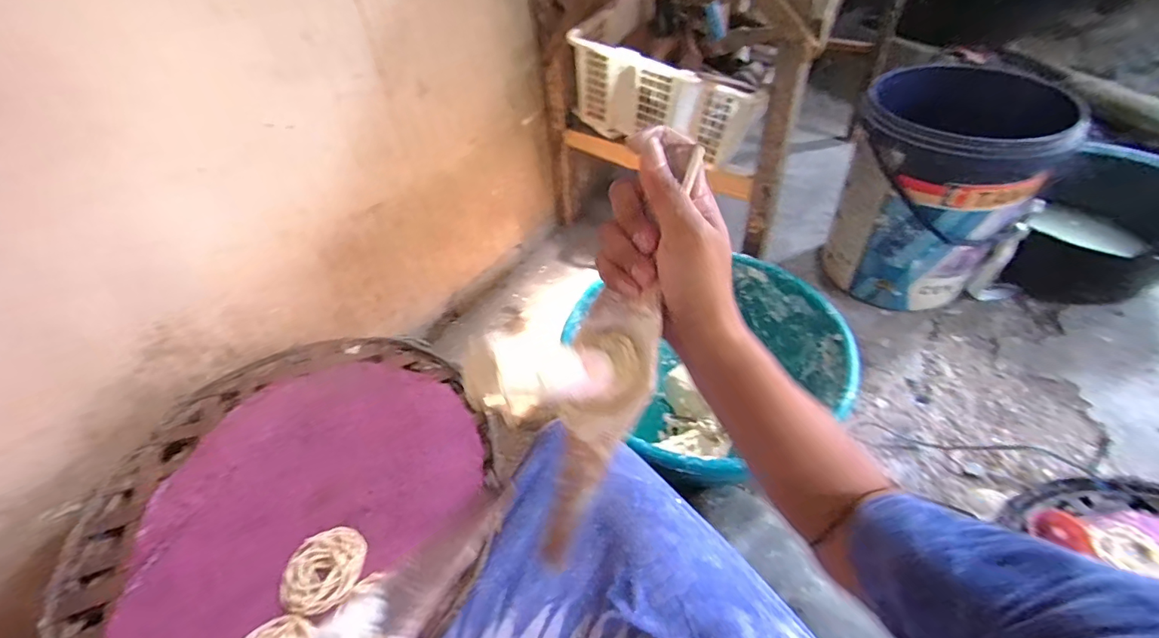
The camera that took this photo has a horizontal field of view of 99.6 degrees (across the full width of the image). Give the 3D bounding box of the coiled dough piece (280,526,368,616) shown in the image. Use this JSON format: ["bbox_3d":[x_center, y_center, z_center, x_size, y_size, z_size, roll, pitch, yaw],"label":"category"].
[{"bbox_3d":[-0.230,0.225,0.442,0.069,0.007,0.072,-2,46,3],"label":"coiled dough piece"}]

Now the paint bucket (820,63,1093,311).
[{"bbox_3d":[0.669,-0.253,0.946,0.292,0.354,0.334,20,51,22],"label":"paint bucket"}]

